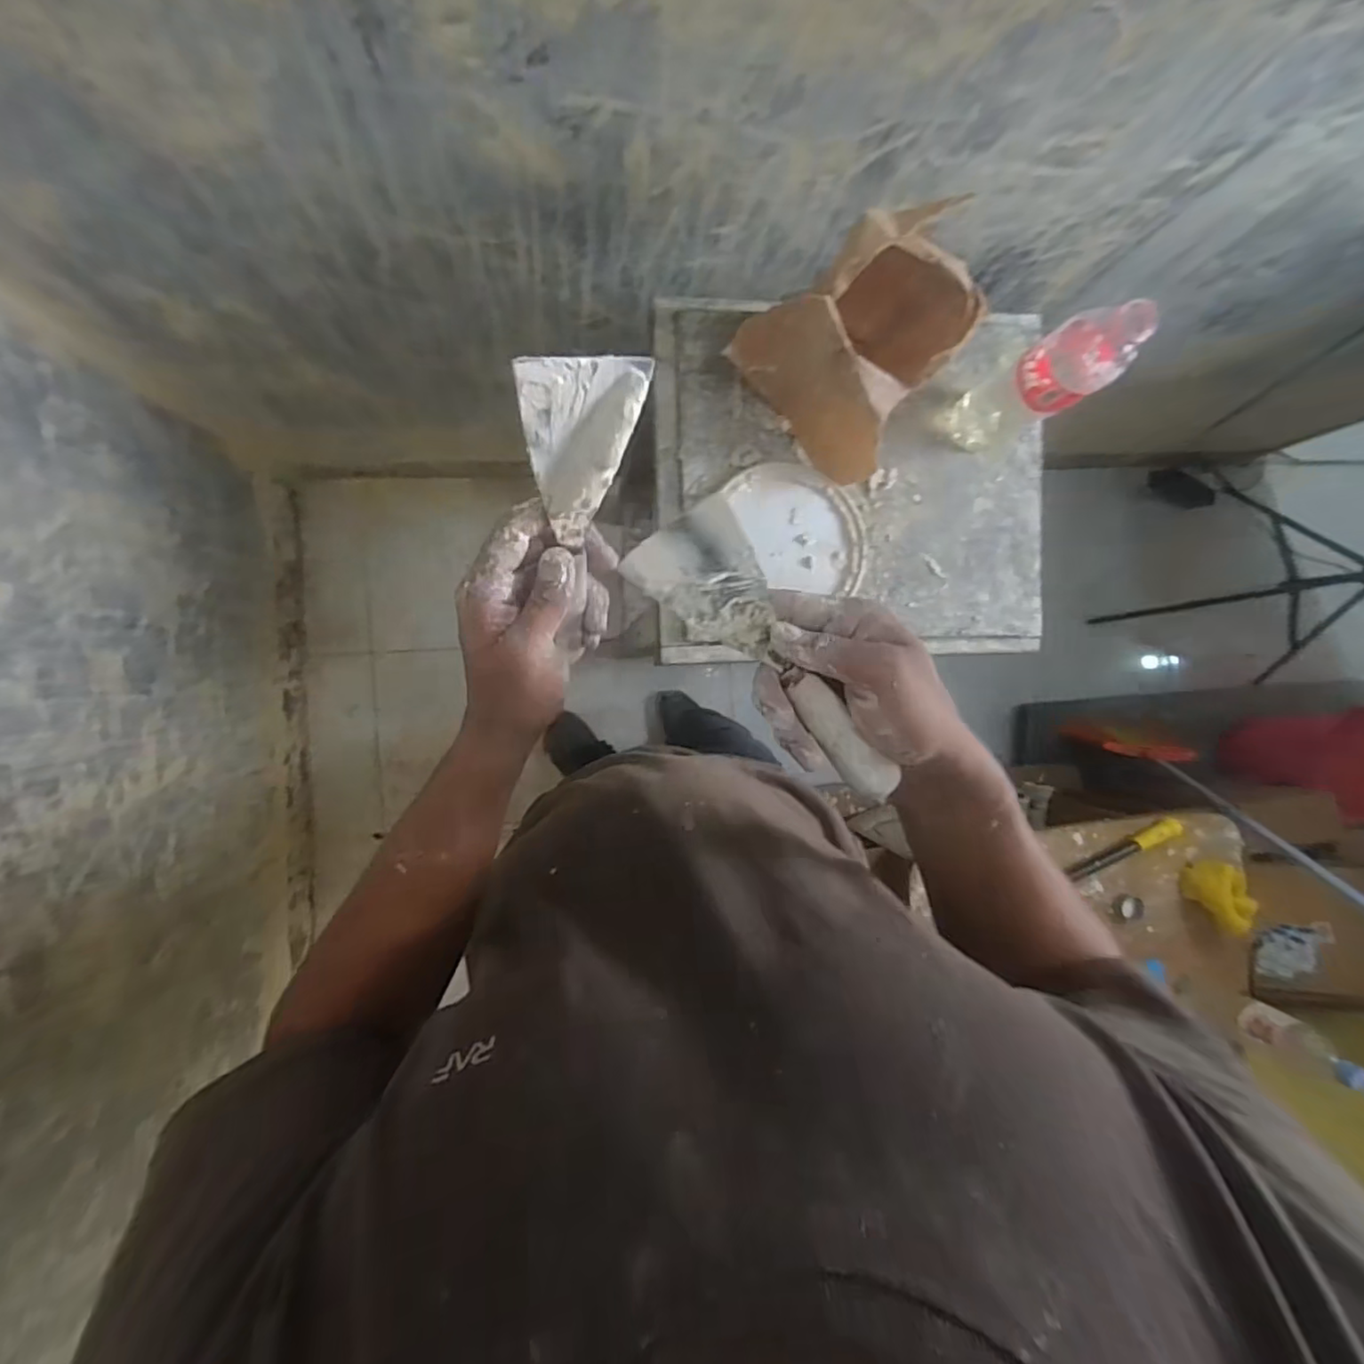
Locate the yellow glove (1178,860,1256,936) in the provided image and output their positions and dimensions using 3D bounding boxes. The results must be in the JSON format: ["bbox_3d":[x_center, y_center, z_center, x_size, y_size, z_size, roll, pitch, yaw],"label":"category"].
[{"bbox_3d":[0.872,0.342,1.005,0.158,0.031,0.076,38,85,-7],"label":"yellow glove"}]

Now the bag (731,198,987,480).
[{"bbox_3d":[0.163,-0.308,0.591,0.114,0.171,0.172,-43,96,-6],"label":"bag"}]

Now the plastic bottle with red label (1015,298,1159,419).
[{"bbox_3d":[0.348,-0.281,0.536,0.061,0.125,0.064,-33,95,-7],"label":"plastic bottle with red label"}]

